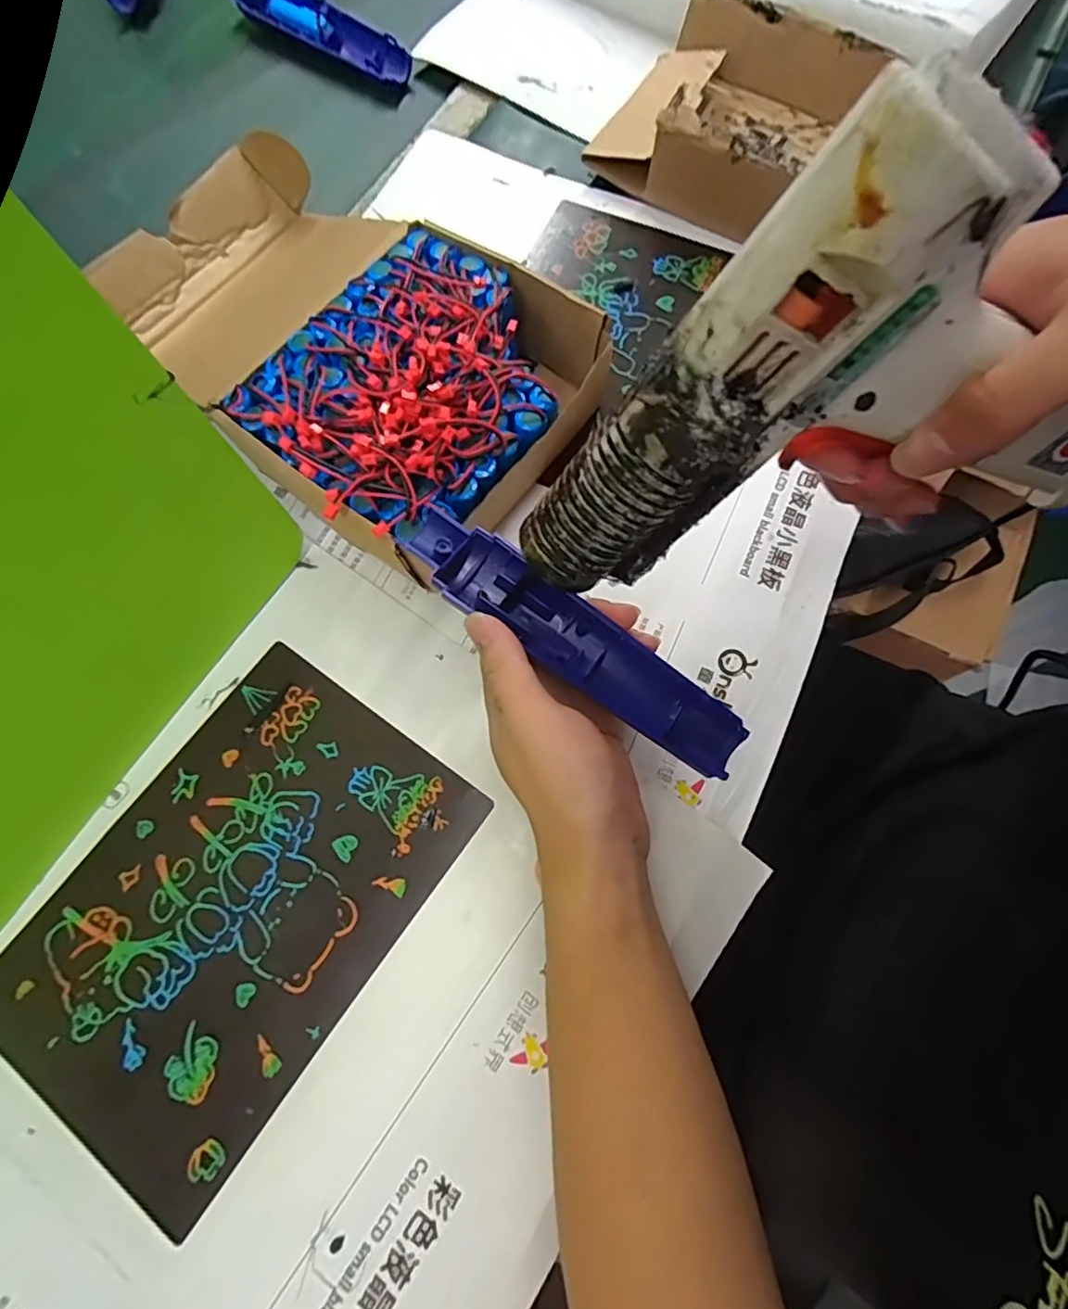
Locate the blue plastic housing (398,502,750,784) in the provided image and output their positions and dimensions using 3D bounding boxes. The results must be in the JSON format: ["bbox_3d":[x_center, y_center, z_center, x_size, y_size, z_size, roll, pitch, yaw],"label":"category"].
[{"bbox_3d":[0.017,-0.006,0.274,0.167,0.020,0.036,36,76,4],"label":"blue plastic housing"}]

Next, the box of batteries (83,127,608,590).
[{"bbox_3d":[-0.114,-0.183,0.347,0.307,0.070,0.174,39,76,10],"label":"box of batteries"}]

